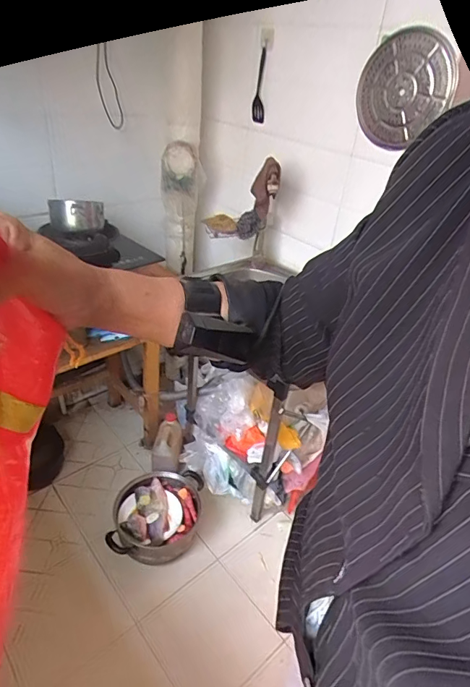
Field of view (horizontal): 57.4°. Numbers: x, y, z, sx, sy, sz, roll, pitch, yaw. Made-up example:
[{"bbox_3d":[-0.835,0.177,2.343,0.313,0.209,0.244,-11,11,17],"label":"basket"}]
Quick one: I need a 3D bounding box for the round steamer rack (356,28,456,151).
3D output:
[{"bbox_3d":[0.399,-0.613,1.033,0.017,0.245,0.217,-32,86,-38],"label":"round steamer rack"}]

